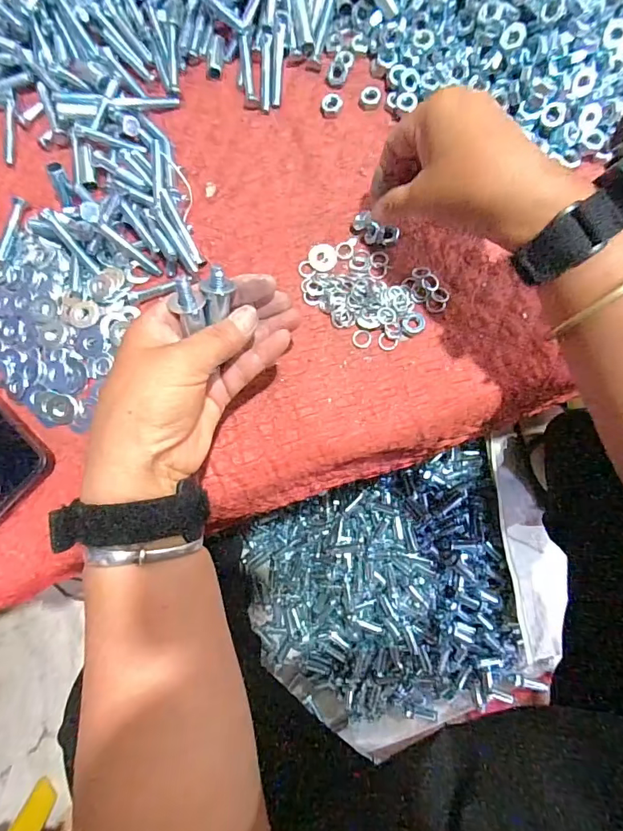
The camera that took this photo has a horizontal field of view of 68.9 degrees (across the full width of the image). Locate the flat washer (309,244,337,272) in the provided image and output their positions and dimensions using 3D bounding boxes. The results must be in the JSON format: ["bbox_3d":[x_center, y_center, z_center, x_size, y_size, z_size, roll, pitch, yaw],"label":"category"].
[{"bbox_3d":[0.009,-0.123,0.352,0.021,0.004,0.024,1,83,4],"label":"flat washer"}]

